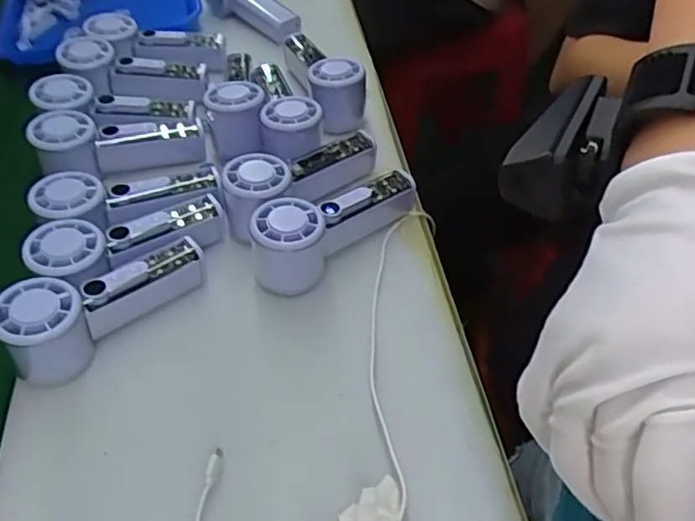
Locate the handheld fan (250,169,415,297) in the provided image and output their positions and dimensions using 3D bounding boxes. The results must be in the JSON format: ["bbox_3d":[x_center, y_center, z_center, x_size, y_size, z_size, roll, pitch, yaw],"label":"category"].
[{"bbox_3d":[-0.013,-0.036,0.525,0.052,0.061,0.146,36,57,28],"label":"handheld fan"}]

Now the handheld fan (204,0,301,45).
[{"bbox_3d":[-0.123,-0.326,0.797,0.075,0.056,0.142,-23,51,-20],"label":"handheld fan"}]

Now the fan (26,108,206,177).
[{"bbox_3d":[-0.216,-0.109,0.597,0.152,0.056,0.053,-3,46,-21],"label":"fan"}]

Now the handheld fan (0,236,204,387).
[{"bbox_3d":[-0.177,0.028,0.468,0.151,0.057,0.055,-31,55,-26],"label":"handheld fan"}]

